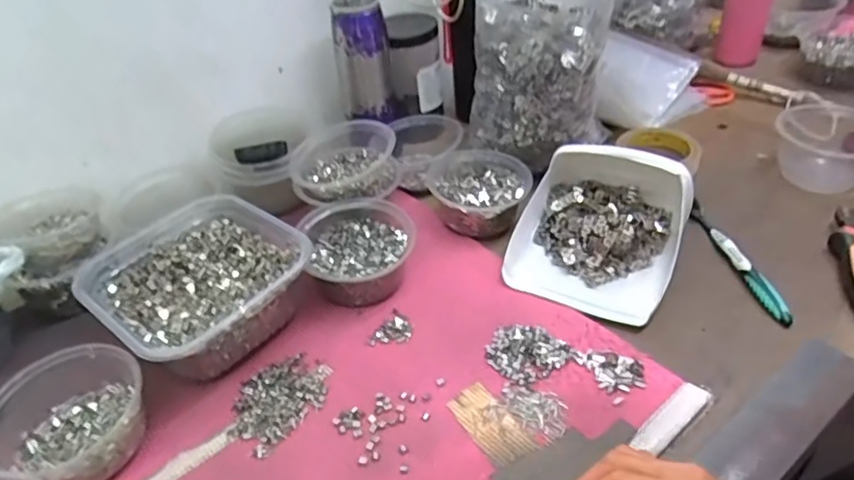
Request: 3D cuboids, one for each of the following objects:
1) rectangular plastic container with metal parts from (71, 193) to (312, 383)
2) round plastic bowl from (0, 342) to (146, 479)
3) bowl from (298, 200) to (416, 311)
[{"bbox_3d":[-0.212,0.046,0.568,0.175,0.071,0.168,26,50,32],"label":"rectangular plastic container with metal parts"},{"bbox_3d":[-0.277,0.140,0.471,0.106,0.059,0.104,-4,39,3],"label":"round plastic bowl"},{"bbox_3d":[-0.066,0.014,0.597,0.104,0.056,0.113,-4,39,3],"label":"bowl"}]

